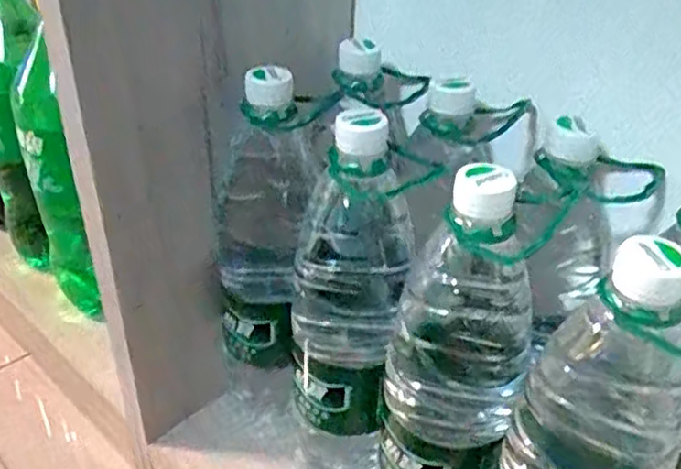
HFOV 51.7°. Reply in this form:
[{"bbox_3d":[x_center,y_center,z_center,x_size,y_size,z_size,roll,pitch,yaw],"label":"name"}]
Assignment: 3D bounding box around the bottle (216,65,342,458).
[{"bbox_3d":[-0.056,0.020,0.559,0.089,0.298,0.093,4,35,2],"label":"bottle"}]

